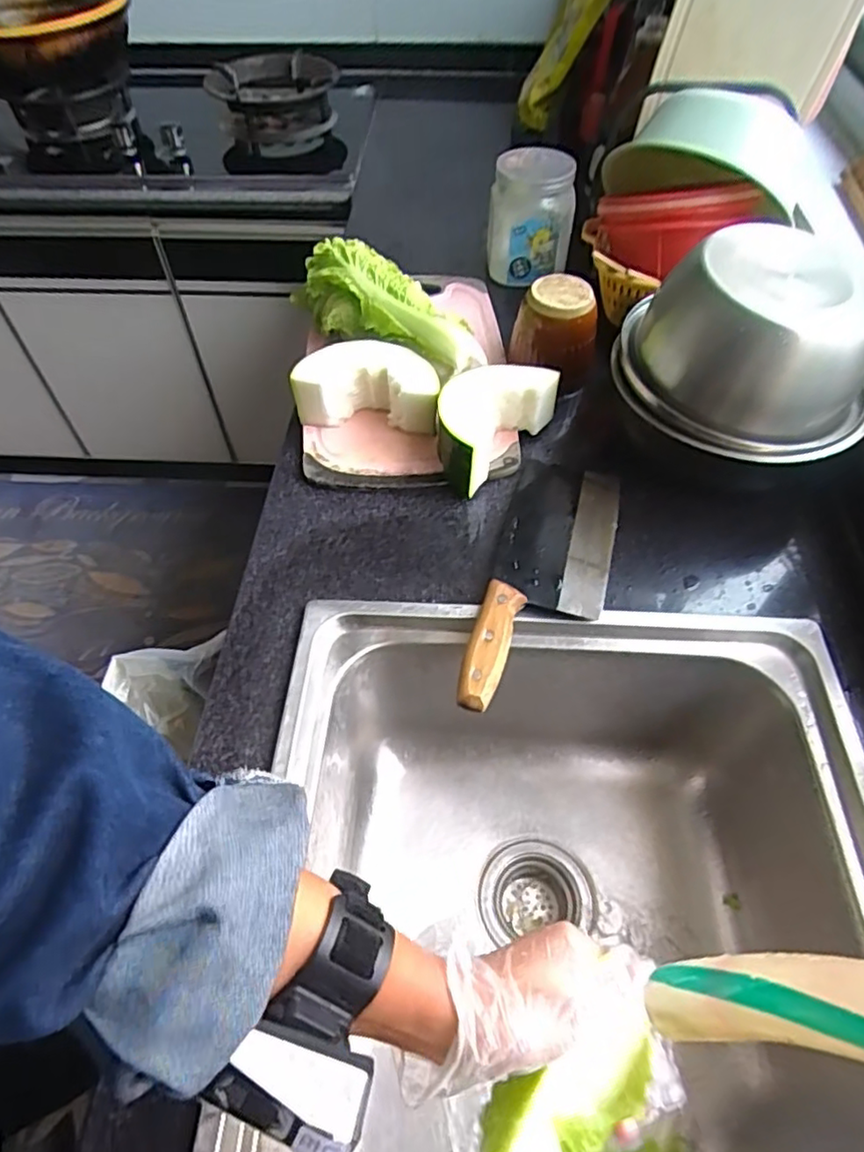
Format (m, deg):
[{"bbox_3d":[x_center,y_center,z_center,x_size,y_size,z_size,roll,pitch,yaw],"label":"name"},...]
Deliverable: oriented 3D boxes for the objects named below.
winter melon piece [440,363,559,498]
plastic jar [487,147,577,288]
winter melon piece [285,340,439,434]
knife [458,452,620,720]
[{"bbox_3d":[0.053,-0.164,0.671,0.086,0.081,0.150,34,62,23],"label":"winter melon piece"},{"bbox_3d":[0.130,-0.478,0.856,0.108,0.133,0.096,3,54,4],"label":"plastic jar"},{"bbox_3d":[-0.067,-0.201,0.694,0.152,0.072,0.076,3,54,3],"label":"winter melon piece"},{"bbox_3d":[0.105,-0.005,0.572,0.101,0.037,0.302,13,56,10],"label":"knife"}]

